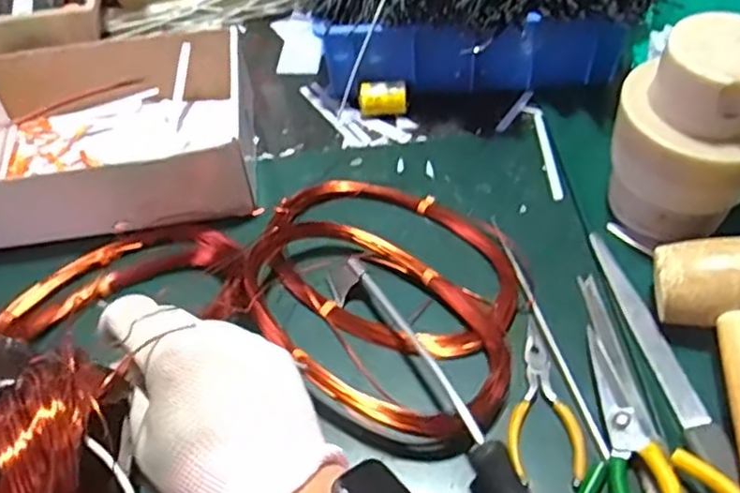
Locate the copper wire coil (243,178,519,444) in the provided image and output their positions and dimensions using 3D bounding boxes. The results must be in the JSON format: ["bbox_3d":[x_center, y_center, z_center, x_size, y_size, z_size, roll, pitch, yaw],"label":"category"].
[{"bbox_3d":[0.013,0.021,0.507,0.241,0.047,0.190,33,59,26],"label":"copper wire coil"}]

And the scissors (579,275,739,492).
[{"bbox_3d":[0.152,0.108,0.421,0.094,0.039,0.237,-7,50,-2],"label":"scissors"}]

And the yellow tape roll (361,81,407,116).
[{"bbox_3d":[0.013,-0.140,0.656,0.043,0.028,0.023,-1,50,3],"label":"yellow tape roll"}]

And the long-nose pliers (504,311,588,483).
[{"bbox_3d":[0.108,0.098,0.453,0.048,0.009,0.118,-3,50,1],"label":"long-nose pliers"}]

